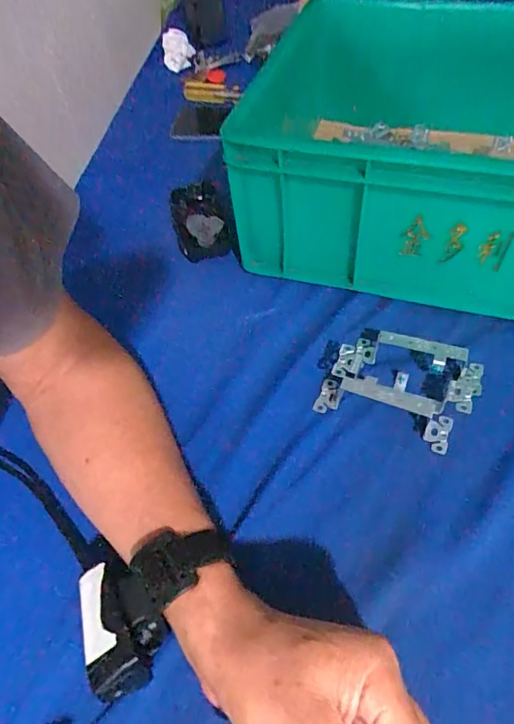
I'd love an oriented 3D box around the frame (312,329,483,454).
[{"bbox_3d":[0.118,0.012,0.397,0.110,0.029,0.094,22,59,20],"label":"frame"}]

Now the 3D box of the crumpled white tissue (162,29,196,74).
[{"bbox_3d":[-0.122,-0.479,0.762,0.048,0.053,0.055,-11,53,-3],"label":"crumpled white tissue"}]

